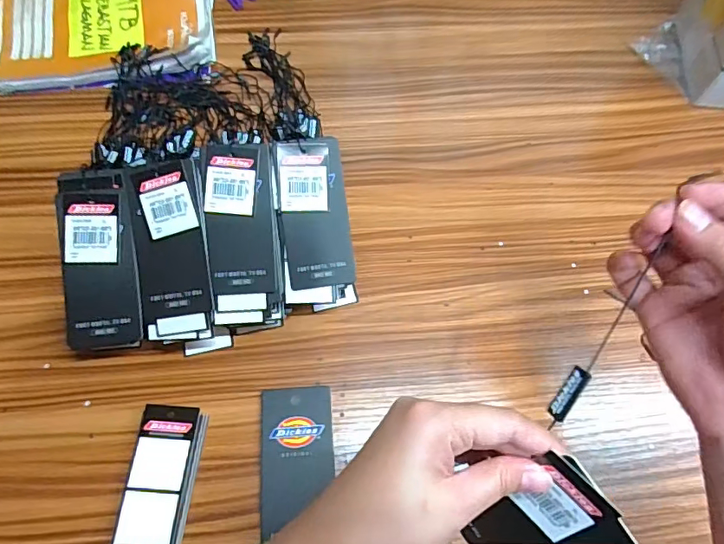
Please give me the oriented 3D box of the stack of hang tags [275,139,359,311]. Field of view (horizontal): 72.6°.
[{"bbox_3d":[-0.036,-0.035,0.373,0.052,0.023,0.128,-7,97,-5],"label":"stack of hang tags"}]

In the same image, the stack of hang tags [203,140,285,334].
[{"bbox_3d":[-0.086,-0.025,0.365,0.049,0.027,0.138,-5,93,-4],"label":"stack of hang tags"}]

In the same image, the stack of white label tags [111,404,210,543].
[{"bbox_3d":[-0.134,0.152,0.322,0.040,0.019,0.122,5,66,1],"label":"stack of white label tags"}]

